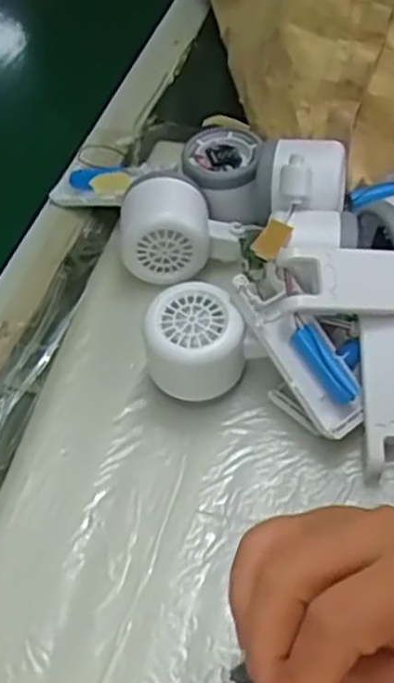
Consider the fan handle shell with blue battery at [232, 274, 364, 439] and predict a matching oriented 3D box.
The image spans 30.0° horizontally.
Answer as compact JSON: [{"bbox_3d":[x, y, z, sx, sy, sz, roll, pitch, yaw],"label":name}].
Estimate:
[{"bbox_3d":[0.060,0.003,0.418,0.040,0.019,0.102,-37,91,-25],"label":"fan handle shell with blue battery"}]

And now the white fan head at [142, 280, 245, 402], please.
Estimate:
[{"bbox_3d":[0.000,0.004,0.435,0.056,0.061,0.052,1,50,5],"label":"white fan head"}]

